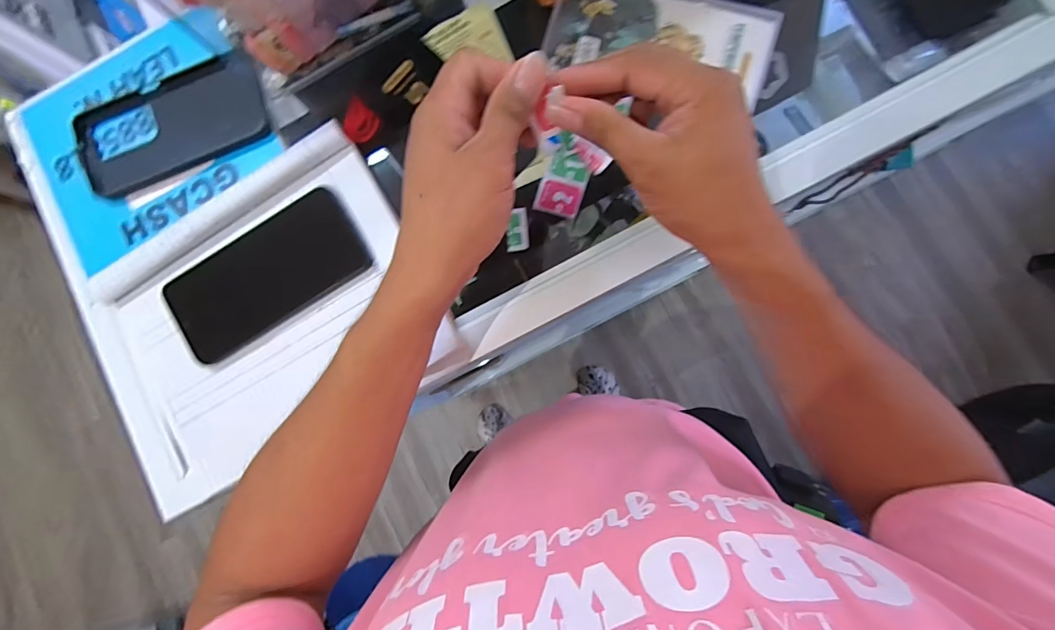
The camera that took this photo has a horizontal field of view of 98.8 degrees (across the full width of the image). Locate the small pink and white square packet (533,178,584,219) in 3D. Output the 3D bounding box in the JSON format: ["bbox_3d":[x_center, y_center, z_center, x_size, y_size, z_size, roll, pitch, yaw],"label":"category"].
[{"bbox_3d":[0.025,-0.095,0.364,0.035,0.004,0.029,17,87,7],"label":"small pink and white square packet"}]

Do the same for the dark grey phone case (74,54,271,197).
[{"bbox_3d":[-0.317,-0.173,0.409,0.175,0.018,0.087,-21,83,4],"label":"dark grey phone case"}]

